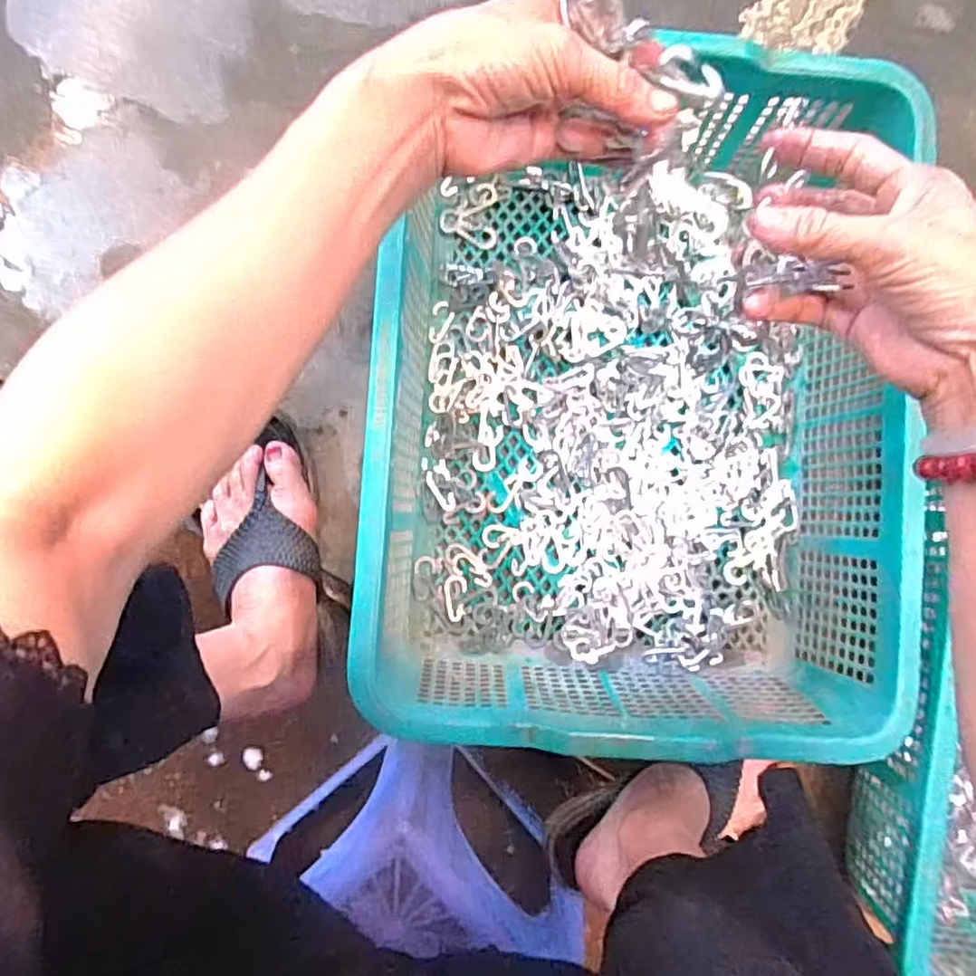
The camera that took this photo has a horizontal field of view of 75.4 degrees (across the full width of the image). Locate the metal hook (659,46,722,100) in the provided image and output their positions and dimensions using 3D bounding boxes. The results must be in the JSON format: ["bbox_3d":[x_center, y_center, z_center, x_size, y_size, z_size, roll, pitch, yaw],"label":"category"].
[{"bbox_3d":[0.104,-0.215,0.328,0.020,0.007,0.041,-35,69,-2],"label":"metal hook"}]

